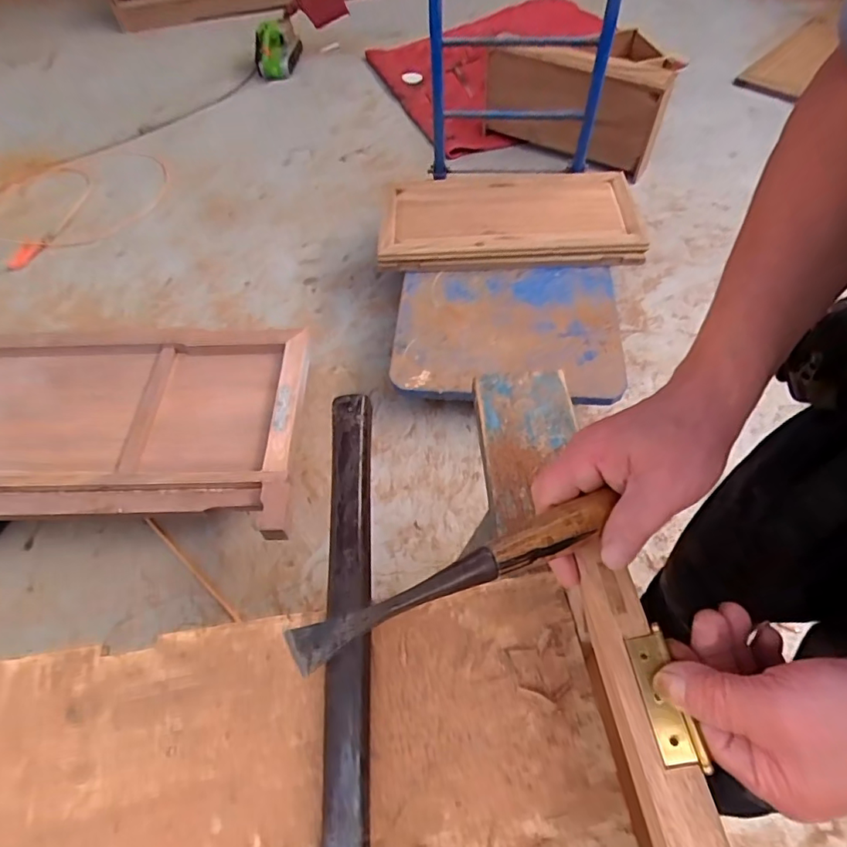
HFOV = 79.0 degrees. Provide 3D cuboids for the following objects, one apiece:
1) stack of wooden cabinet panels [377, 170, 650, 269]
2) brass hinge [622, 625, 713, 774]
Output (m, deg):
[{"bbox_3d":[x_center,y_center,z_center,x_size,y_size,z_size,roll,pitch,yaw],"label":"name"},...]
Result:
[{"bbox_3d":[0.252,-0.618,1.515,0.737,0.059,0.379,0,57,2],"label":"stack of wooden cabinet panels"},{"bbox_3d":[0.128,0.146,0.274,0.021,0.005,0.067,-9,58,-2],"label":"brass hinge"}]

